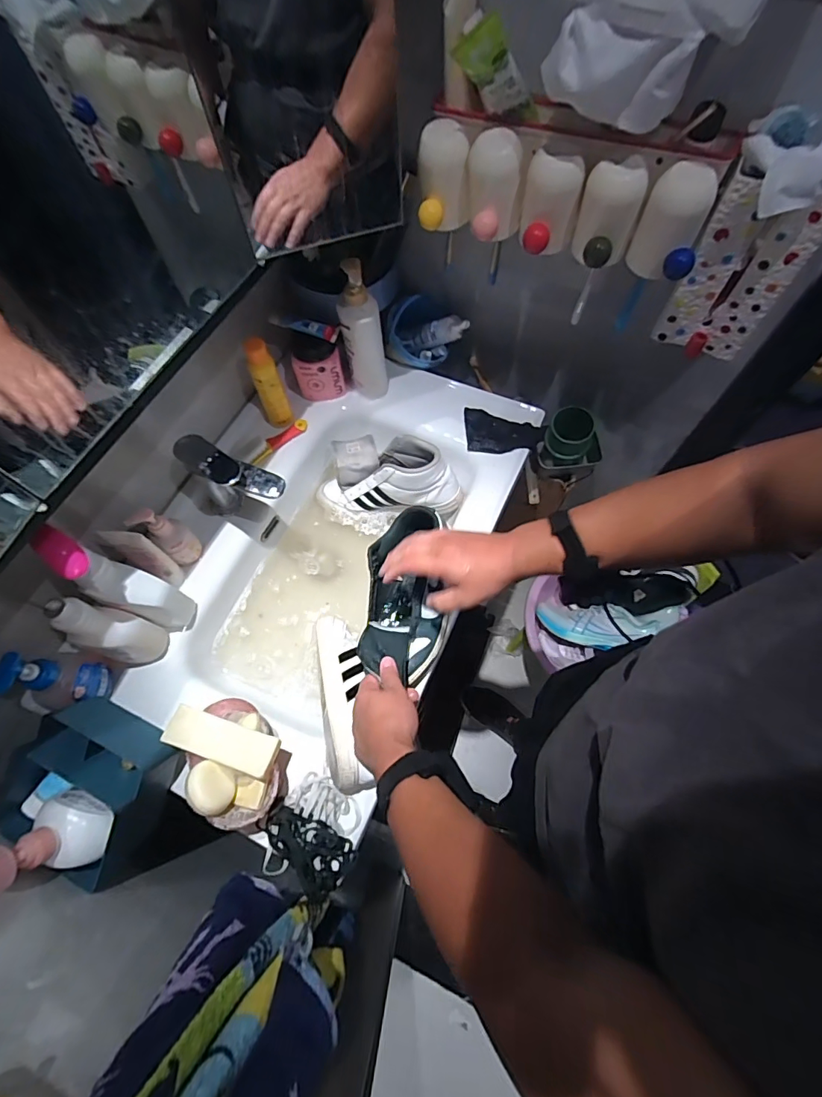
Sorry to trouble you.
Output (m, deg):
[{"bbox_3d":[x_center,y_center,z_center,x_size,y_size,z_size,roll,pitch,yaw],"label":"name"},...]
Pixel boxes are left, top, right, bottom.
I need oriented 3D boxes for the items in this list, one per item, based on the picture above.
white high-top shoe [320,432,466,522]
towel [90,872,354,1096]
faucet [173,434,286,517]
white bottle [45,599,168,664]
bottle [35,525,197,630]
[{"bbox_3d":[-0.038,-0.132,0.846,0.261,0.123,0.127,16,67,9],"label":"white high-top shoe"},{"bbox_3d":[-0.139,0.349,0.352,0.088,0.429,0.159,-41,71,-15],"label":"towel"},{"bbox_3d":[-0.276,-0.091,0.728,0.175,0.164,0.052,21,68,10],"label":"faucet"},{"bbox_3d":[-0.399,0.112,0.629,0.056,0.184,0.063,15,67,8],"label":"white bottle"},{"bbox_3d":[-0.374,0.048,0.612,0.074,0.255,0.056,14,67,8],"label":"bottle"}]

